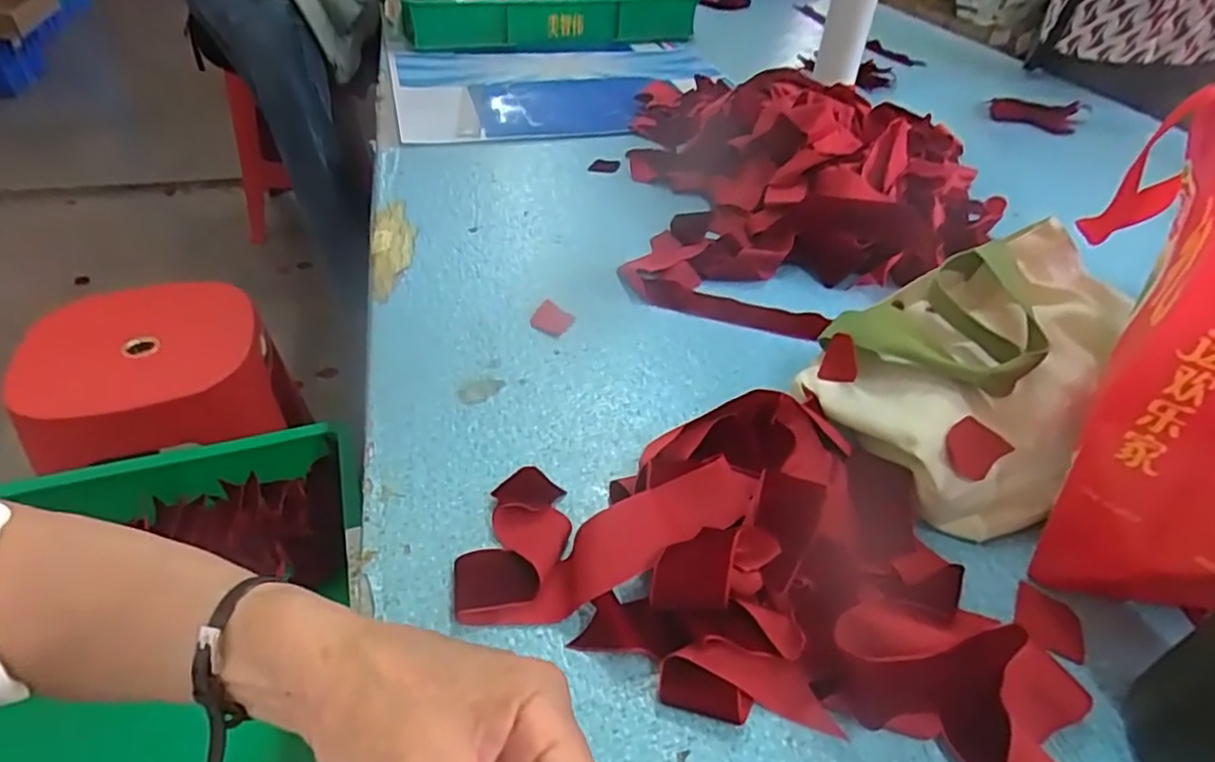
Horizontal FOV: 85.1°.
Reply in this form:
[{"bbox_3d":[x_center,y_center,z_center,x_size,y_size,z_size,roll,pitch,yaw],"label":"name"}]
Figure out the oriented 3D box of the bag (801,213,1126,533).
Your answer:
[{"bbox_3d":[0.240,-0.012,0.463,0.167,0.109,0.222,26,44,24],"label":"bag"}]

